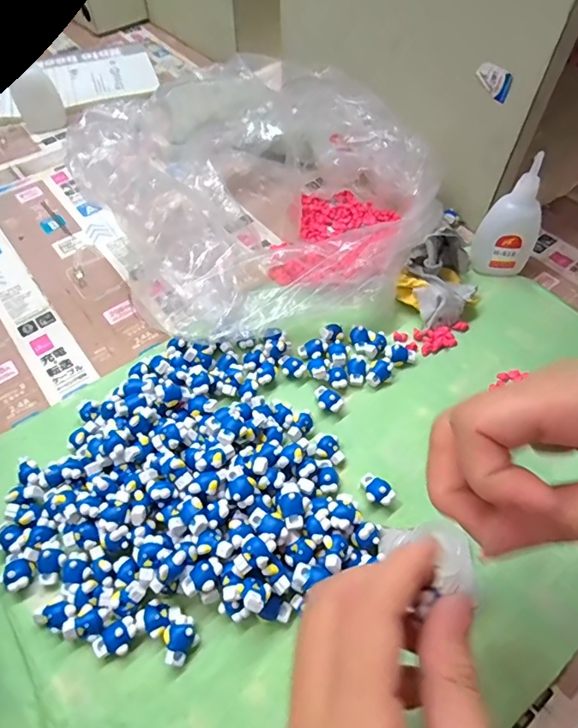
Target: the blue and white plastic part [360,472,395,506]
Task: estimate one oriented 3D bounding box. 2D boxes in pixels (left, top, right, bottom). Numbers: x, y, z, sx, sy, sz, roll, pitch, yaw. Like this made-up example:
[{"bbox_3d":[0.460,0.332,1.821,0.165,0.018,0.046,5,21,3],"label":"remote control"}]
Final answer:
[{"bbox_3d":[0.052,0.075,0.284,0.021,0.011,0.015,38,64,24],"label":"blue and white plastic part"}]

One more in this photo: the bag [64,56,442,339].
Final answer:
[{"bbox_3d":[-0.002,-0.131,0.366,0.195,0.113,0.235,34,62,22],"label":"bag"}]

